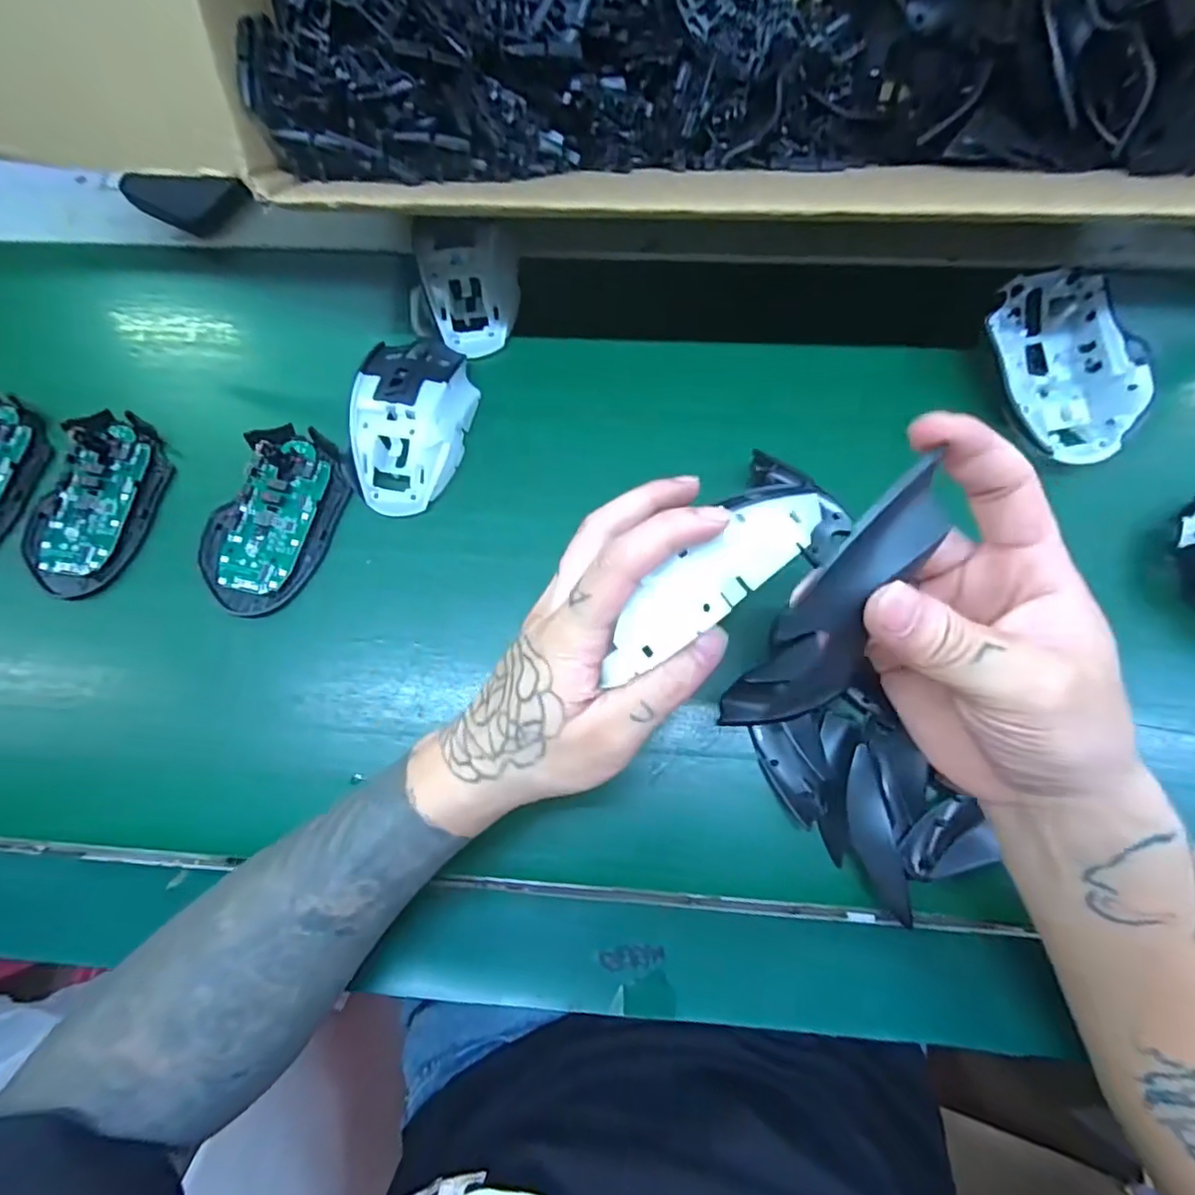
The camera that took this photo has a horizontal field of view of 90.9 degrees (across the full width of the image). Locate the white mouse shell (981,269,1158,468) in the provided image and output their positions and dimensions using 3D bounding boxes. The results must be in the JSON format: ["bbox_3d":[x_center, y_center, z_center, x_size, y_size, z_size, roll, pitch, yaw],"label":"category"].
[{"bbox_3d":[0.267,-0.132,0.345,0.072,0.036,0.115,-15,76,-2],"label":"white mouse shell"}]

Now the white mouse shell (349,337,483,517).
[{"bbox_3d":[-0.112,-0.109,0.358,0.062,0.030,0.113,1,76,2],"label":"white mouse shell"}]

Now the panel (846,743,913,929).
[{"bbox_3d":[0.136,0.116,0.290,0.023,0.015,0.079,-3,76,1],"label":"panel"}]

